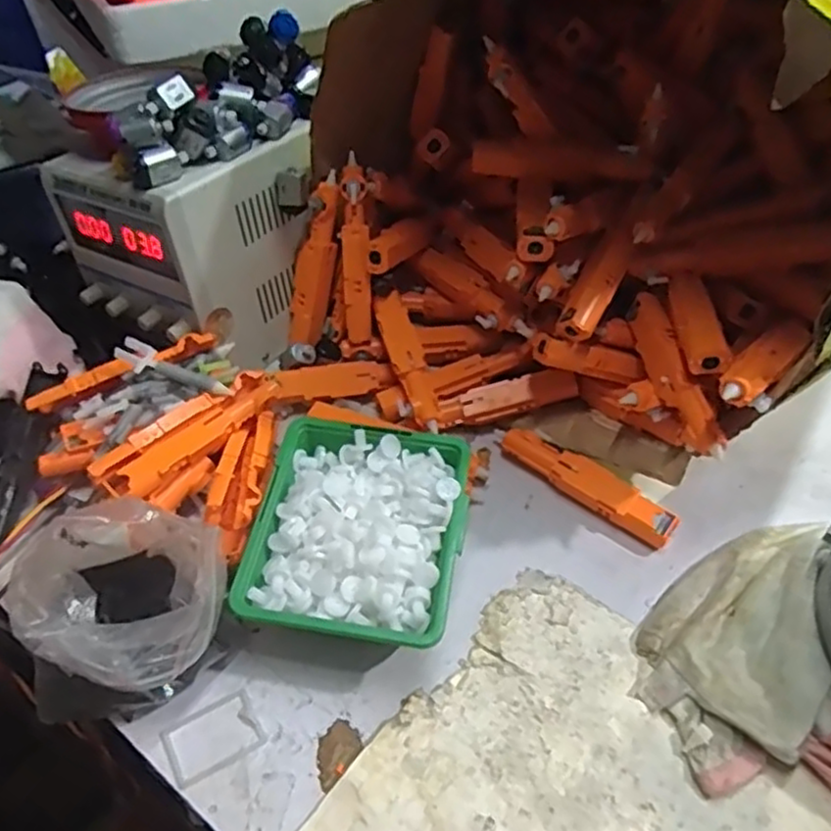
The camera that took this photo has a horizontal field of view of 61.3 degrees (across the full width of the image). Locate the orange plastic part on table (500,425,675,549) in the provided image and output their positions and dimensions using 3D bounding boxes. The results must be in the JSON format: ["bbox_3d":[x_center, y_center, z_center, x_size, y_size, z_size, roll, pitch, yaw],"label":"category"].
[{"bbox_3d":[0.111,0.046,0.459,0.121,0.021,0.027,33,54,29],"label":"orange plastic part on table"}]

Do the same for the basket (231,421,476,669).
[{"bbox_3d":[-0.030,0.073,0.401,0.110,0.060,0.120,8,46,8],"label":"basket"}]

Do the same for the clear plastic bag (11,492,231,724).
[{"bbox_3d":[-0.144,0.101,0.351,0.101,0.087,0.083,-11,46,-10],"label":"clear plastic bag"}]

